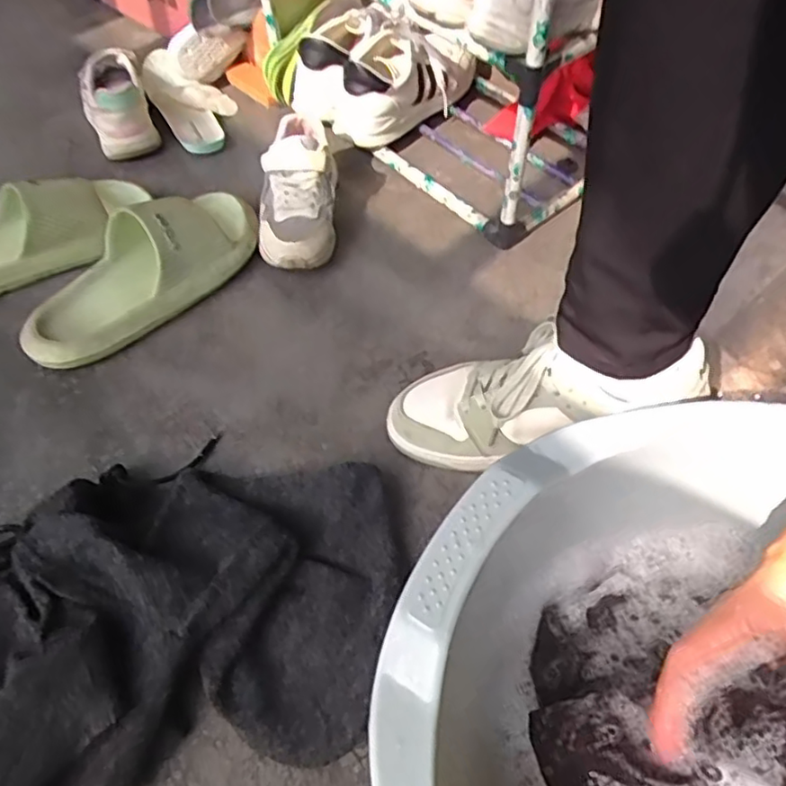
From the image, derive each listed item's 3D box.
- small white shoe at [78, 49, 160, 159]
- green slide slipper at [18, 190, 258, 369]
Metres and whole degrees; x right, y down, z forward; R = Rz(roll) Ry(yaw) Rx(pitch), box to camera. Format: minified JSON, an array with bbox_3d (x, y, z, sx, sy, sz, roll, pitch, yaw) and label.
[{"bbox_3d":[-0.336,-0.350,0.784,0.075,0.084,0.122,-21,57,-14],"label":"small white shoe"},{"bbox_3d":[-0.244,-0.129,0.631,0.087,0.084,0.258,37,62,24],"label":"green slide slipper"}]

